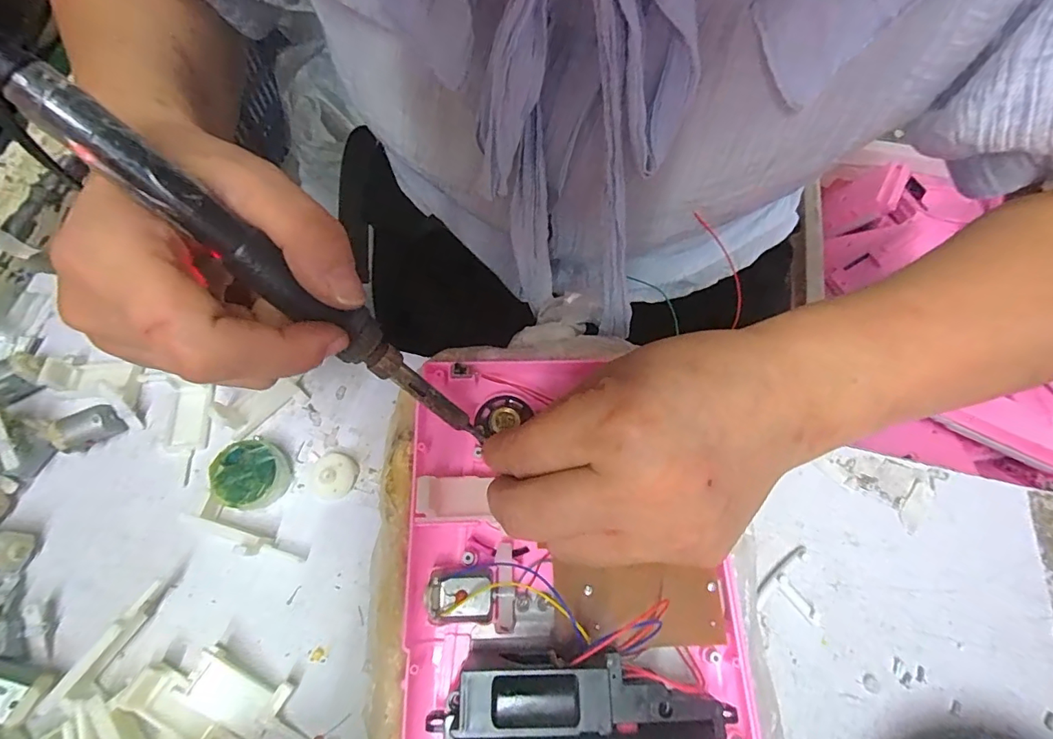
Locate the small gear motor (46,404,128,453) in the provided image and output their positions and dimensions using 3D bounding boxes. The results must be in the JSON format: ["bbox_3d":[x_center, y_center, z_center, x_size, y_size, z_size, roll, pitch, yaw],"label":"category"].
[{"bbox_3d":[-0.222,0.031,0.248,0.030,0.020,0.012,-26,70,-12],"label":"small gear motor"}]

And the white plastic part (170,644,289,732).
[{"bbox_3d":[-0.125,0.137,0.209,0.043,0.016,0.019,20,66,8],"label":"white plastic part"}]

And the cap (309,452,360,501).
[{"bbox_3d":[-0.099,0.054,0.249,0.022,0.009,0.023,1,65,-1],"label":"cap"}]

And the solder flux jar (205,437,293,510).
[{"bbox_3d":[-0.138,0.053,0.243,0.031,0.017,0.032,1,65,-1],"label":"solder flux jar"}]

